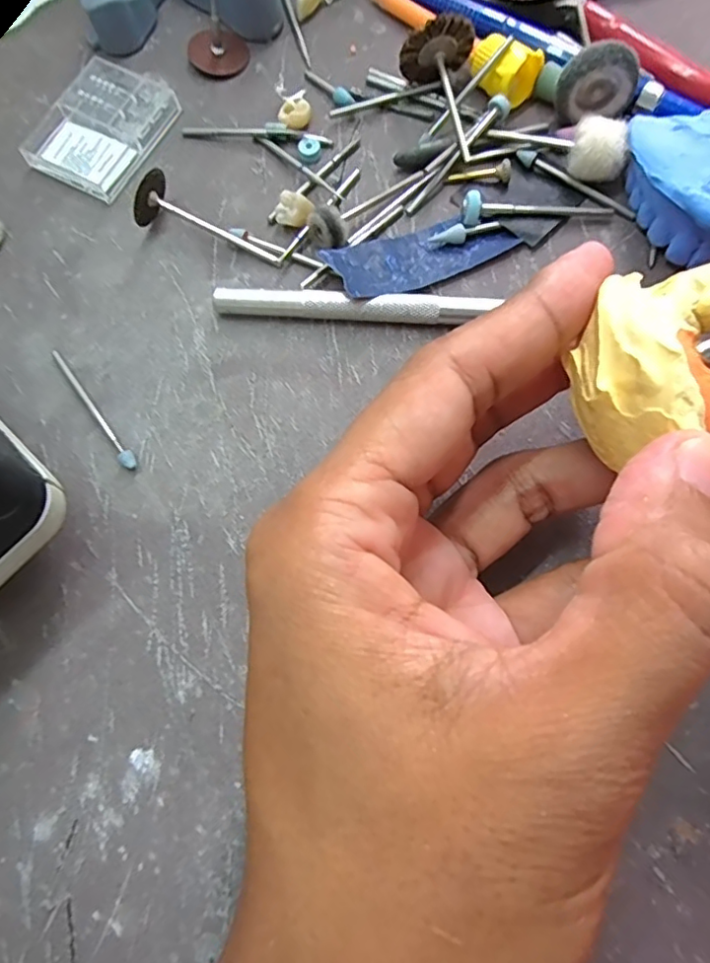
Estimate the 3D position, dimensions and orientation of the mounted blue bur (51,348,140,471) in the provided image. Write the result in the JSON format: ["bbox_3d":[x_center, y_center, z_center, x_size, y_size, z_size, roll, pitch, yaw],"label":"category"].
[{"bbox_3d":[-0.077,-0.021,0.165,0.004,0.004,0.047,-39,78,-8],"label":"mounted blue bur"}]

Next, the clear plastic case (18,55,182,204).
[{"bbox_3d":[-0.086,-0.120,0.190,0.038,0.008,0.046,27,78,8],"label":"clear plastic case"}]

